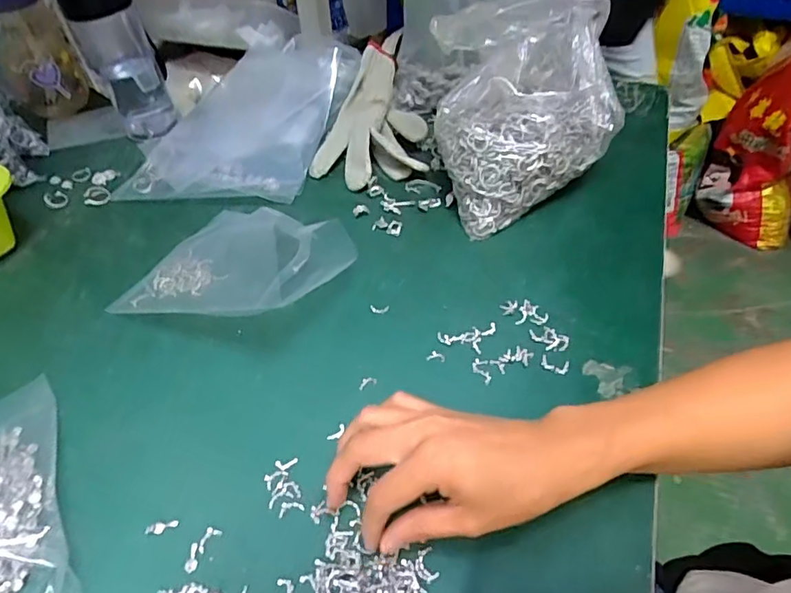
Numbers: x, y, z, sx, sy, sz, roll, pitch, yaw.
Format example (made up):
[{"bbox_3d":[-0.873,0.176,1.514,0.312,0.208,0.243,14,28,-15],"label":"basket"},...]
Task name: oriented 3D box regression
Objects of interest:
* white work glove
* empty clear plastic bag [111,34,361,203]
[{"bbox_3d":[-0.033,-0.204,0.588,0.128,0.061,0.191,-6,48,-4],"label":"white work glove"},{"bbox_3d":[-0.171,-0.212,0.593,0.227,0.071,0.255,6,49,6],"label":"empty clear plastic bag"}]

